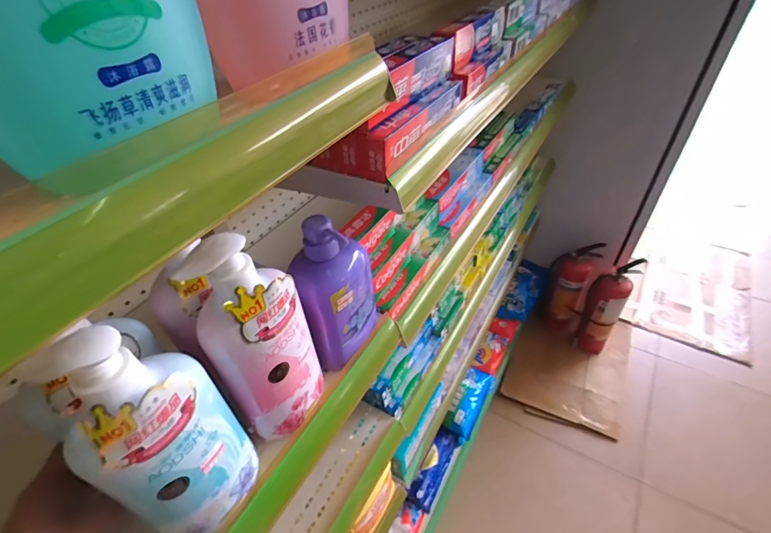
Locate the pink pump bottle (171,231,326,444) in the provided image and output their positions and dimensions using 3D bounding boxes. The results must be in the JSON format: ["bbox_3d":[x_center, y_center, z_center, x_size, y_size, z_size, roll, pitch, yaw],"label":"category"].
[{"bbox_3d":[-0.108,0.067,0.352,0.050,0.208,0.086,21,48,25],"label":"pink pump bottle"}]

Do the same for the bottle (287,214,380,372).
[{"bbox_3d":[-0.053,0.027,0.437,0.095,0.173,0.054,-34,50,-29],"label":"bottle"}]

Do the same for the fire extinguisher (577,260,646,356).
[{"bbox_3d":[0.913,0.168,1.643,0.139,0.438,0.152,27,50,30],"label":"fire extinguisher"}]

